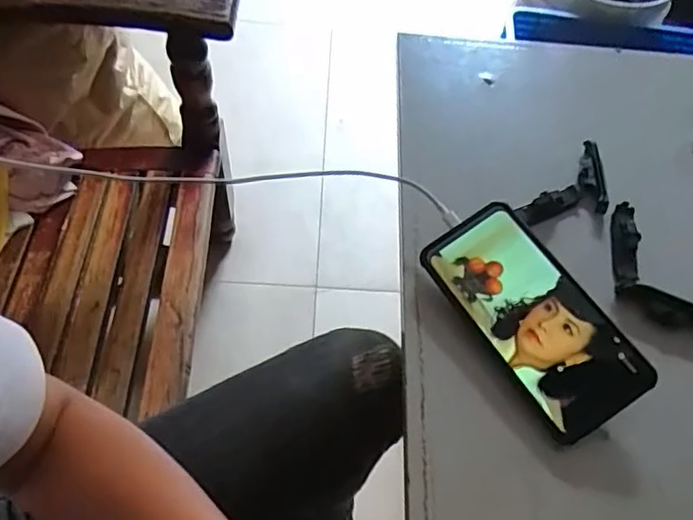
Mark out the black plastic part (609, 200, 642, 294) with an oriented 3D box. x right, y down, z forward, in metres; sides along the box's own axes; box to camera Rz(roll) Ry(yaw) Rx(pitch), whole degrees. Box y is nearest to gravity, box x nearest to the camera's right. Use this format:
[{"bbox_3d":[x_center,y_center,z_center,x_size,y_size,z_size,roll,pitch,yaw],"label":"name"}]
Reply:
[{"bbox_3d":[0.229,-0.015,0.481,0.017,0.013,0.087,13,57,4],"label":"black plastic part"}]

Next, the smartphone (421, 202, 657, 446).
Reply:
[{"bbox_3d":[0.131,0.039,0.420,0.077,0.008,0.167,-36,68,0],"label":"smartphone"}]

